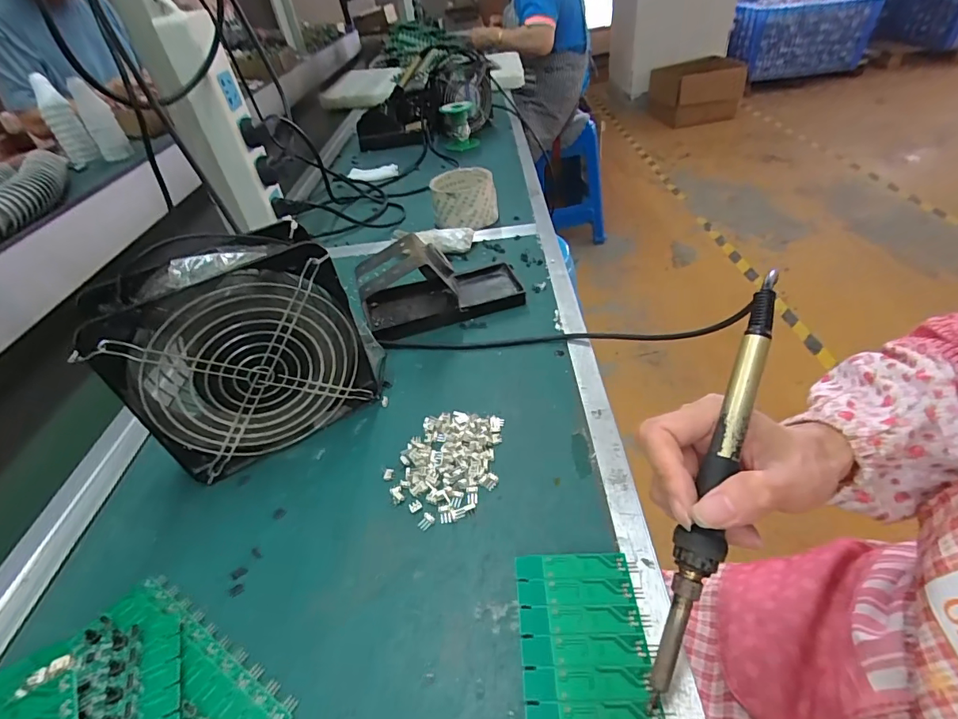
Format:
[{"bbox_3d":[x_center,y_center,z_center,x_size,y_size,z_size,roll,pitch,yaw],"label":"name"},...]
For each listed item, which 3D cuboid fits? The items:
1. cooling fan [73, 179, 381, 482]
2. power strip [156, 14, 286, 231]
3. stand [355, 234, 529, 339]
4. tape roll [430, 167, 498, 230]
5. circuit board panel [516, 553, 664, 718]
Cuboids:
[{"bbox_3d":[-0.165,-0.009,0.337,0.158,0.155,0.059,-27,45,-21],"label":"cooling fan"},{"bbox_3d":[-0.270,-0.244,0.504,0.057,0.210,0.043,-24,44,-19],"label":"power strip"},{"bbox_3d":[-0.038,-0.082,0.459,0.153,0.068,0.076,-17,42,-10],"label":"stand"},{"bbox_3d":[-0.019,-0.211,0.615,0.084,0.057,0.088,-7,41,0],"label":"tape roll"},{"bbox_3d":[0.052,0.157,0.216,0.061,0.004,0.135,-4,41,4],"label":"circuit board panel"}]

